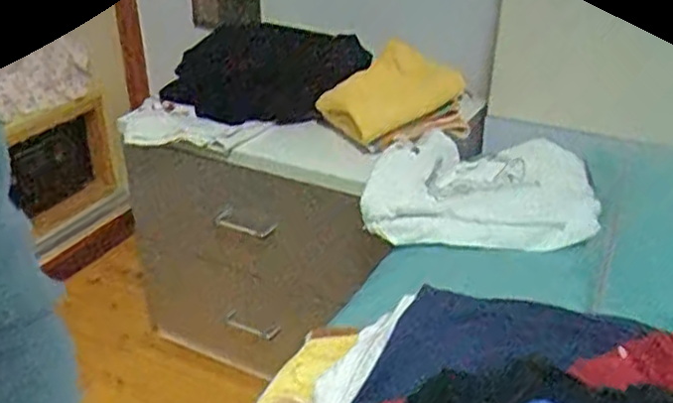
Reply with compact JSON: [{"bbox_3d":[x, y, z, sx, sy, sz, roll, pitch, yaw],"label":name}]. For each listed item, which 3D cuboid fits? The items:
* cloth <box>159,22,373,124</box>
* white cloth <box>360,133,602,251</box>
[{"bbox_3d":[-0.150,-0.235,1.331,0.414,0.060,0.234,22,72,37],"label":"cloth"},{"bbox_3d":[0.195,-0.018,1.015,0.323,0.053,0.258,-2,28,-3],"label":"white cloth"}]

